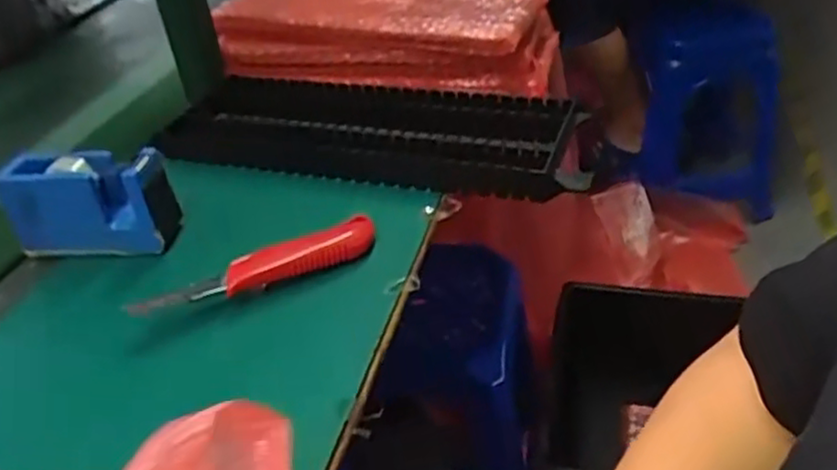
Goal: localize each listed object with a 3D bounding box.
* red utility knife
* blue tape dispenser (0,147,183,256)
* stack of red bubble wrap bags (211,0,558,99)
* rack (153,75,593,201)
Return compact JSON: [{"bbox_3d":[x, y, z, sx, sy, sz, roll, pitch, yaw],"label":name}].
[{"bbox_3d":[-0.120,0.027,0.544,0.191,0.022,0.035,-23,39,-21],"label":"red utility knife"},{"bbox_3d":[-0.277,-0.025,0.605,0.131,0.078,0.048,-1,36,7],"label":"blue tape dispenser"},{"bbox_3d":[-0.037,-0.246,0.835,0.381,0.089,0.173,4,37,15],"label":"stack of red bubble wrap bags"},{"bbox_3d":[-0.049,-0.110,0.712,0.438,0.039,0.165,11,39,23],"label":"rack"}]

